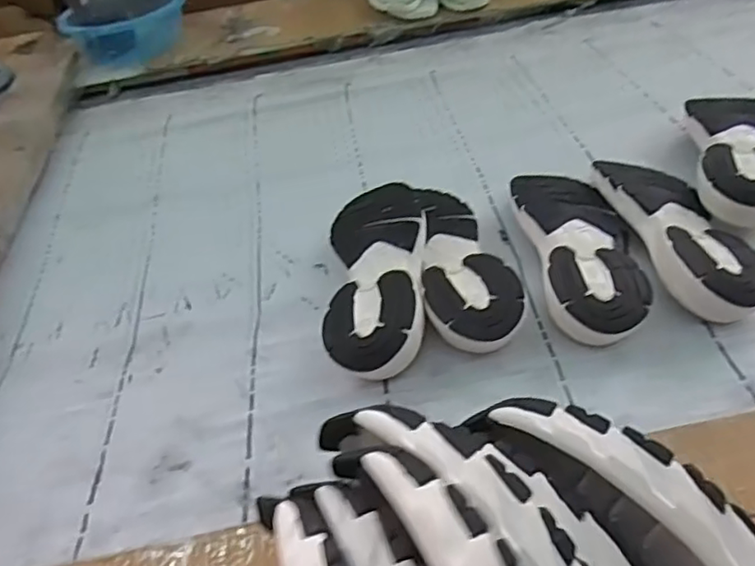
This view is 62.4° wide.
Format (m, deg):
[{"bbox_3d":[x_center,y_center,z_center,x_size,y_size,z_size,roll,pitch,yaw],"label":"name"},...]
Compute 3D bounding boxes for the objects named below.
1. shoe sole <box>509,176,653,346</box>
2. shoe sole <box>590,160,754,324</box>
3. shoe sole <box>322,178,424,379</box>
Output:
[{"bbox_3d":[0.197,-0.030,0.596,0.106,0.050,0.251,-5,42,3],"label":"shoe sole"},{"bbox_3d":[0.291,-0.051,0.601,0.097,0.051,0.230,-11,42,-3],"label":"shoe sole"},{"bbox_3d":[-0.001,-0.005,0.596,0.090,0.061,0.247,-5,42,4],"label":"shoe sole"}]

